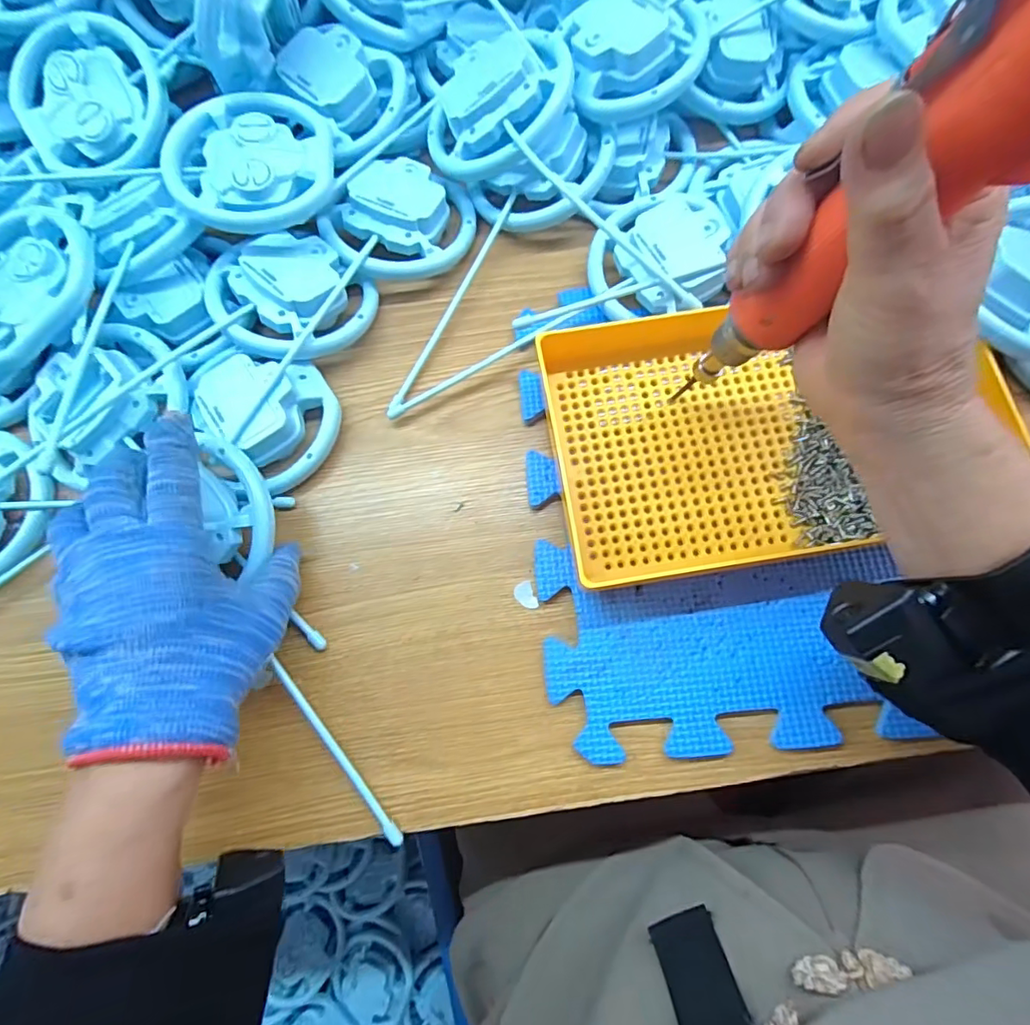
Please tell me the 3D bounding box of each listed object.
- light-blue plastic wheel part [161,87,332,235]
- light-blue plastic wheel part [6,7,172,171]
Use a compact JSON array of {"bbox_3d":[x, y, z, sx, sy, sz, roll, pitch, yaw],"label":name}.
[{"bbox_3d":[-0.169,-0.227,0.347,0.100,0.021,0.101,0,78,-1],"label":"light-blue plastic wheel part"},{"bbox_3d":[-0.294,-0.288,0.377,0.113,0.024,0.100,15,94,6],"label":"light-blue plastic wheel part"}]

